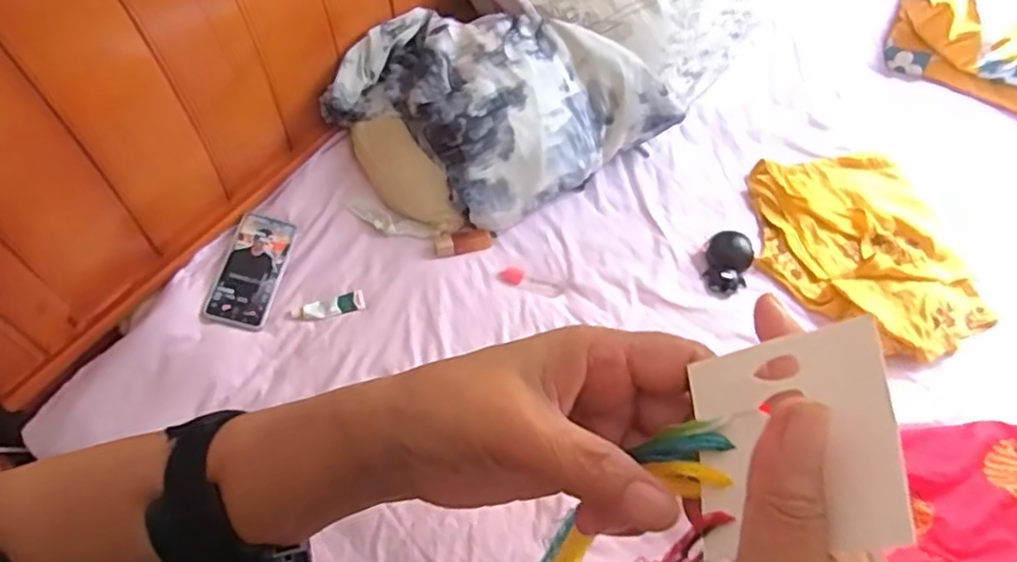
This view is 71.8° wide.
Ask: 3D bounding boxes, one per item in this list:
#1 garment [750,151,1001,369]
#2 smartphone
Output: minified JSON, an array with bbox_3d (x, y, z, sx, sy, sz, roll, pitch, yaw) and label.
[{"bbox_3d":[0.510,-0.047,1.017,0.289,0.043,0.343,-7,60,-6],"label":"garment"},{"bbox_3d":[-0.343,-0.016,0.938,0.077,0.007,0.158,15,66,-10],"label":"smartphone"}]

